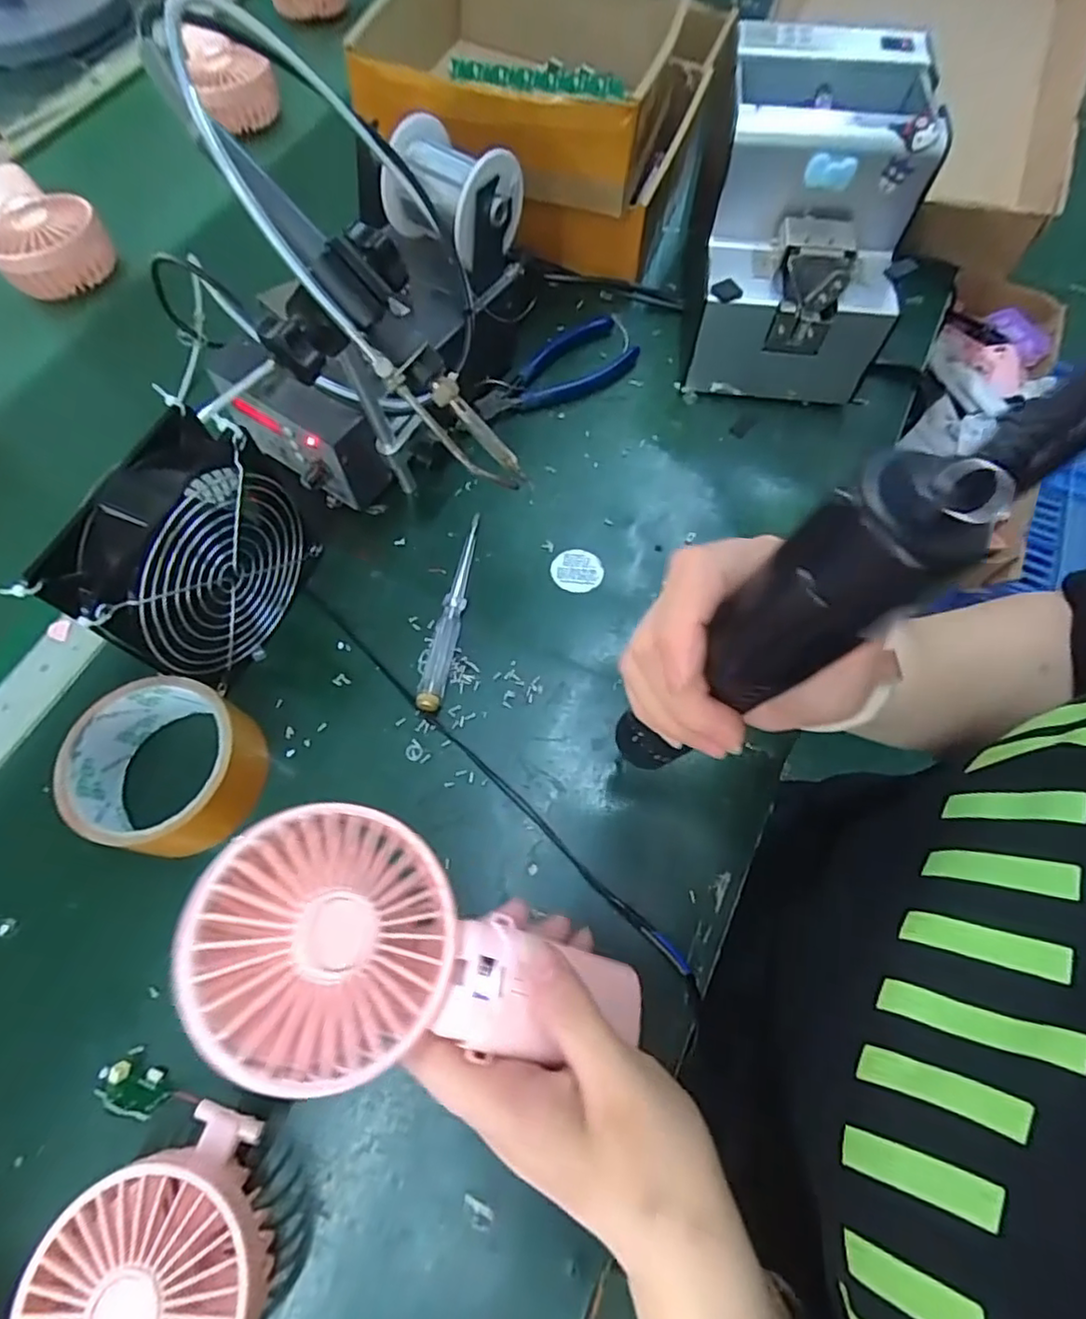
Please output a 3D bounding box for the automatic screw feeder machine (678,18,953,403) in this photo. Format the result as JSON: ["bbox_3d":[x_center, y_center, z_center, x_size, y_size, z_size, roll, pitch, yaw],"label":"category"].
[{"bbox_3d":[0.174,-0.298,0.437,0.133,0.152,0.167,7,67,2],"label":"automatic screw feeder machine"}]

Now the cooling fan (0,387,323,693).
[{"bbox_3d":[-0.187,-0.055,0.350,0.060,0.117,0.130,19,68,8],"label":"cooling fan"}]

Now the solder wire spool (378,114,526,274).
[{"bbox_3d":[-0.059,-0.292,0.392,0.076,0.051,0.071,29,71,15],"label":"solder wire spool"}]

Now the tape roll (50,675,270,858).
[{"bbox_3d":[-0.205,0.058,0.341,0.085,0.046,0.087,0,67,0],"label":"tape roll"}]

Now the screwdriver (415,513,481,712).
[{"bbox_3d":[-0.058,-0.032,0.397,0.018,0.015,0.140,9,67,4],"label":"screwdriver"}]

